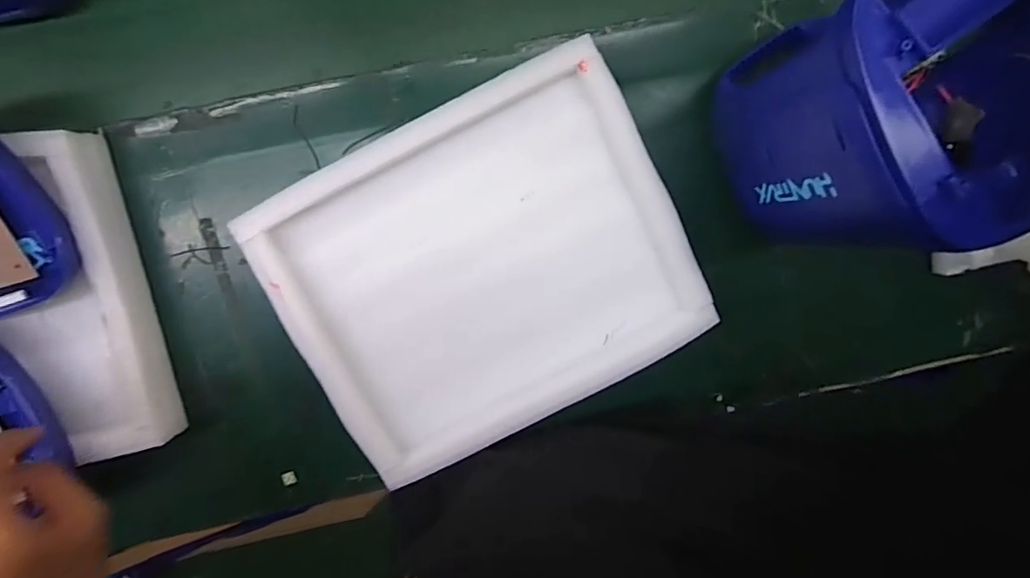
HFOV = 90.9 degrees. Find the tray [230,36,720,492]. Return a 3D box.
[{"bbox_3d":[-0.026,-0.014,0.483,0.360,0.047,0.302,-28,95,-1],"label":"tray"}]

